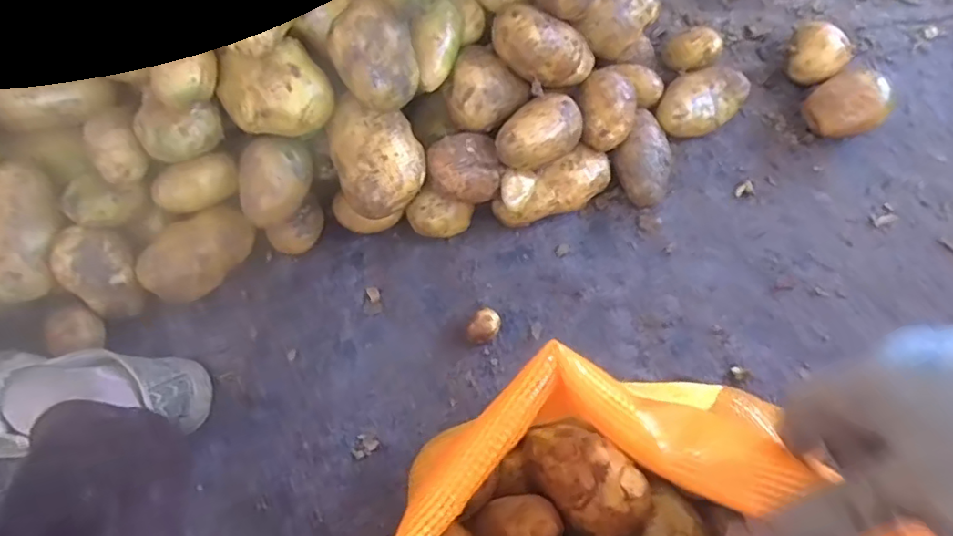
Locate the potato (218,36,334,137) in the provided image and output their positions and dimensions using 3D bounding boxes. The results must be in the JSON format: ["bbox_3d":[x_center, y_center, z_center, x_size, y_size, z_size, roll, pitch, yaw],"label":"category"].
[{"bbox_3d":[-0.173,-0.149,0.498,0.088,0.058,0.066,-22,70,-5],"label":"potato"}]

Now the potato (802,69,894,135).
[{"bbox_3d":[0.394,-0.168,0.611,0.081,0.053,0.065,-35,72,-9],"label":"potato"}]

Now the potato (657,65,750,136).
[{"bbox_3d":[0.243,-0.179,0.625,0.102,0.044,0.066,-36,73,-11],"label":"potato"}]

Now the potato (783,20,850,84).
[{"bbox_3d":[0.377,-0.235,0.636,0.056,0.057,0.067,31,74,13],"label":"potato"}]

